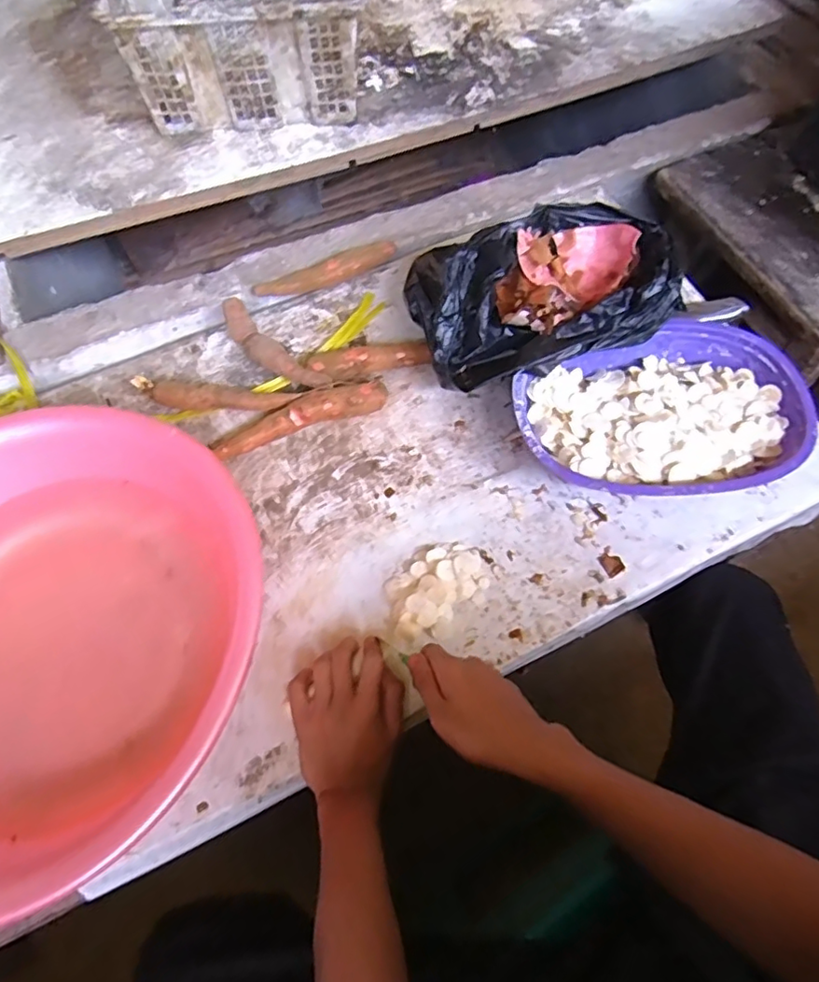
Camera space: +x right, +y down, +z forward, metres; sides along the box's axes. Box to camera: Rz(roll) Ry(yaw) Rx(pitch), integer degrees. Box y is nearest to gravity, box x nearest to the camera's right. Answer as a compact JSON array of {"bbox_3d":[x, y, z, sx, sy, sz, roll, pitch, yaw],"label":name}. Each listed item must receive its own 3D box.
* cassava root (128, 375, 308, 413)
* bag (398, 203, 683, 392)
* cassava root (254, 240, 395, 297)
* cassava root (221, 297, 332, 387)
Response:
[{"bbox_3d":[-0.230,-0.112,0.694,0.196,0.034,0.031,3,63,1],"label":"cassava root"},{"bbox_3d":[0.145,-0.218,0.671,0.278,0.129,0.192,-6,63,-3],"label":"bag"},{"bbox_3d":[-0.111,-0.295,0.780,0.198,0.028,0.042,-19,65,-9],"label":"cassava root"},{"bbox_3d":[-0.171,-0.174,0.720,0.182,0.037,0.040,39,69,18],"label":"cassava root"}]

